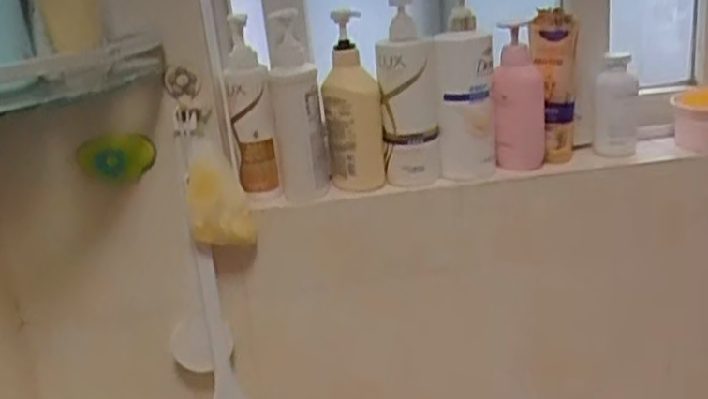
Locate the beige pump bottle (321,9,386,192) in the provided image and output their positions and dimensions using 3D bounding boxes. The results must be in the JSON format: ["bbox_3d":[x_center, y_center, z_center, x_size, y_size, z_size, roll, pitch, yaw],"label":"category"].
[{"bbox_3d":[-0.002,-0.113,0.899,0.073,0.224,0.075,-7,20,-2],"label":"beige pump bottle"}]

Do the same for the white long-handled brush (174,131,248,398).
[{"bbox_3d":[-0.182,0.126,0.943,0.061,0.438,0.034,-2,20,10],"label":"white long-handled brush"}]

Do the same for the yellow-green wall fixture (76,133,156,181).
[{"bbox_3d":[-0.280,-0.049,0.865,0.092,0.058,0.018,-3,20,7],"label":"yellow-green wall fixture"}]

